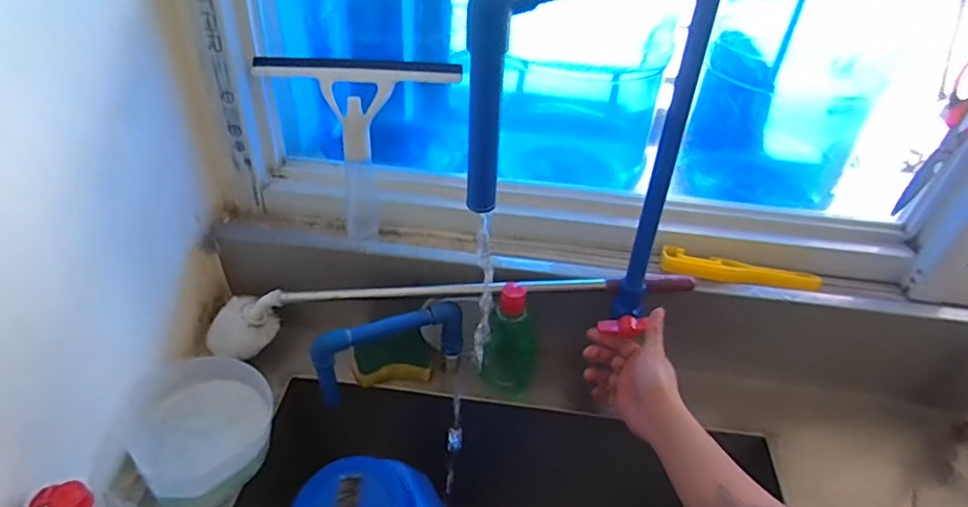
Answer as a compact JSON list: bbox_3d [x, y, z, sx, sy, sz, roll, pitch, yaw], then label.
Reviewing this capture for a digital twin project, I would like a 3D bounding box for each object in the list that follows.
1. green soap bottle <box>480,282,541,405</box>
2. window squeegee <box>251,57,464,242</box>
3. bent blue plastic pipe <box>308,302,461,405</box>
[{"bbox_3d":[0.034,0.106,0.707,0.066,0.157,0.041,30,47,28],"label":"green soap bottle"},{"bbox_3d":[-0.152,-0.125,0.717,0.241,0.220,0.030,1,20,1],"label":"window squeegee"},{"bbox_3d":[-0.112,0.117,0.702,0.181,0.103,0.023,-13,43,-19],"label":"bent blue plastic pipe"}]

